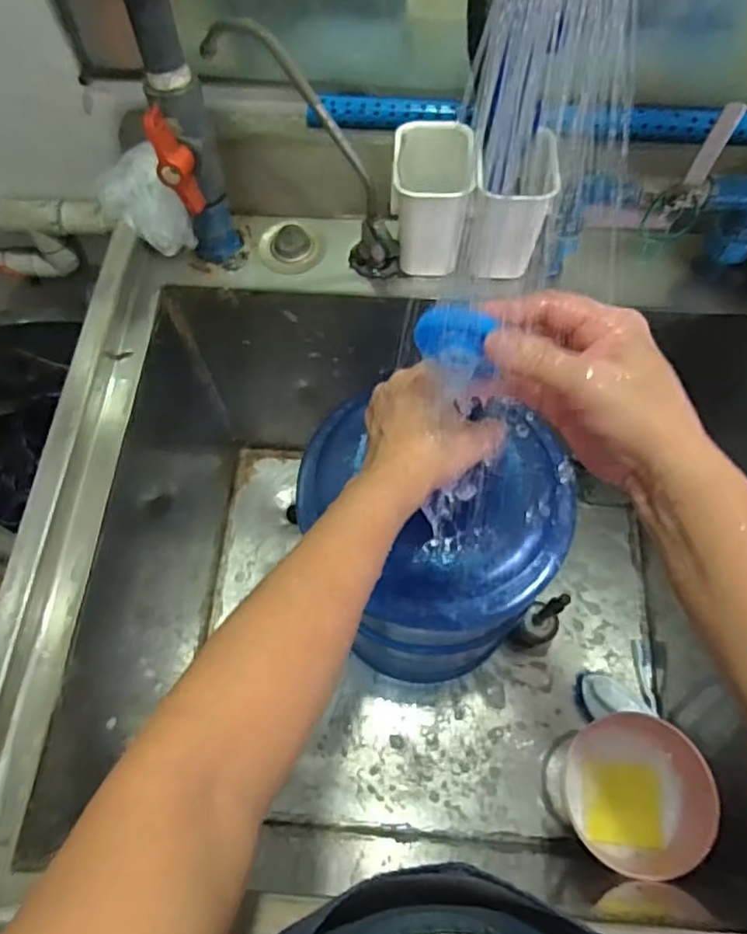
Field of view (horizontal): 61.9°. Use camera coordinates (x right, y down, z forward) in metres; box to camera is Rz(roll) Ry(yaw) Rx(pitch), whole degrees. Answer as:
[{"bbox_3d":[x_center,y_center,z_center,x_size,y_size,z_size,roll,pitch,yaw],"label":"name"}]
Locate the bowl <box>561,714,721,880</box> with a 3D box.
[{"bbox_3d":[0.271,0.336,0.645,0.129,0.058,0.145,0,66,1],"label":"bowl"}]

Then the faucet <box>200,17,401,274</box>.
[{"bbox_3d":[-0.047,-0.269,0.556,0.067,0.247,0.032,9,63,39],"label":"faucet"}]

